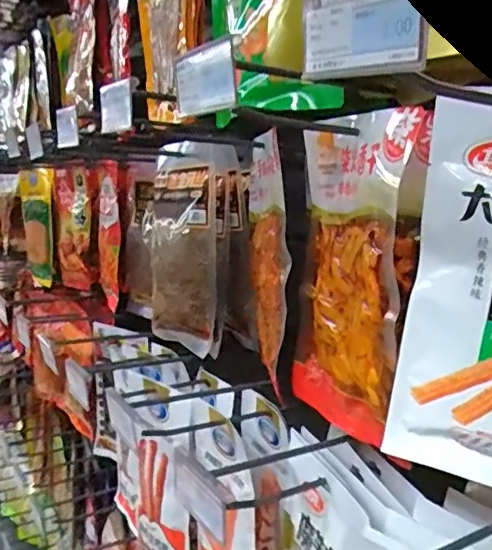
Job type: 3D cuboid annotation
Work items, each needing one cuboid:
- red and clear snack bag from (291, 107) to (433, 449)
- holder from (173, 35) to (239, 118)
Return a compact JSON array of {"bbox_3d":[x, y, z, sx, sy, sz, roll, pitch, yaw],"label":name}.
[{"bbox_3d":[0.088,0.004,0.473,0.032,0.251,0.175,-3,10,-16],"label":"red and clear snack bag"},{"bbox_3d":[-0.028,-0.127,0.378,0.007,0.040,0.063,-28,23,-36],"label":"holder"}]

